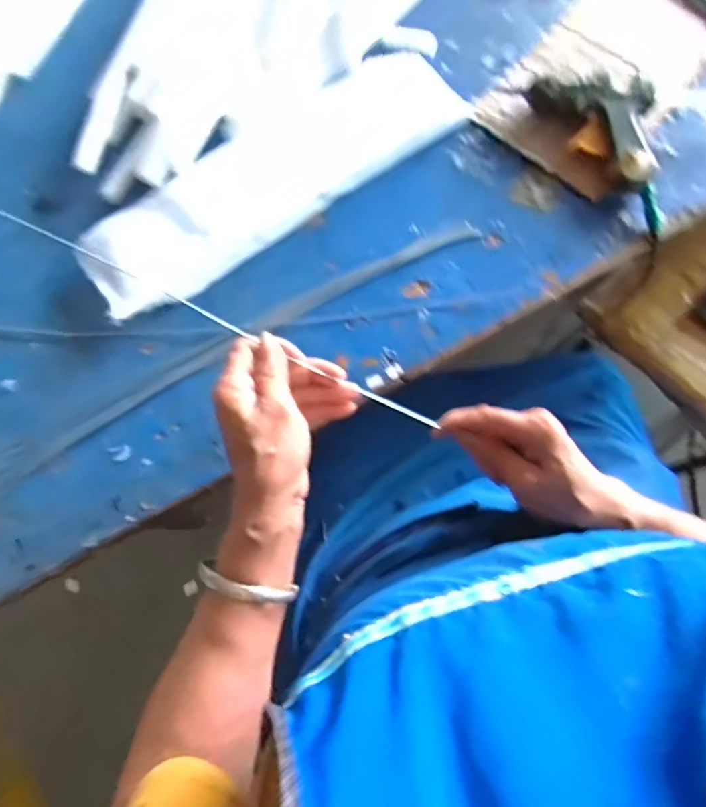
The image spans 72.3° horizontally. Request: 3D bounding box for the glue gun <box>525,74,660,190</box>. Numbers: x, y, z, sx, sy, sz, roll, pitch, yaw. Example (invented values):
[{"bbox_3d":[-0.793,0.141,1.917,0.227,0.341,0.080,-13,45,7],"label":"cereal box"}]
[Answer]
[{"bbox_3d":[0.232,-0.258,0.438,0.081,0.031,0.130,-32,79,-6],"label":"glue gun"}]

